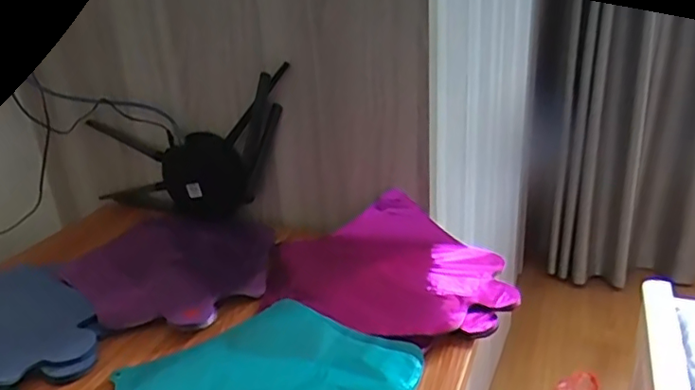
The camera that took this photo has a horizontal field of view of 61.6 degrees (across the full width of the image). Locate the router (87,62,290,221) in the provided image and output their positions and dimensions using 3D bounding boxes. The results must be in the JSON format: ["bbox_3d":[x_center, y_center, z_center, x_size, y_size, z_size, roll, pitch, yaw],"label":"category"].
[{"bbox_3d":[-0.216,-0.060,0.758,0.314,0.179,0.046,6,26,22],"label":"router"}]

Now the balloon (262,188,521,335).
[{"bbox_3d":[0.040,0.067,0.603,0.263,0.050,0.191,7,26,25],"label":"balloon"}]

